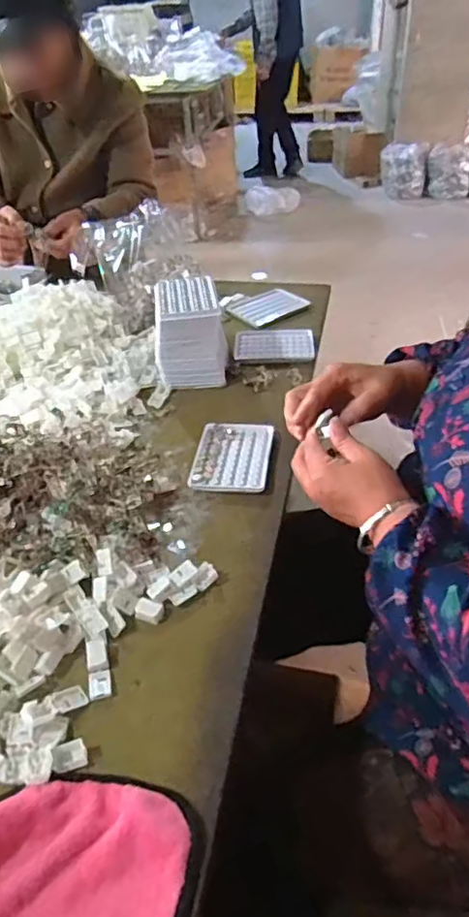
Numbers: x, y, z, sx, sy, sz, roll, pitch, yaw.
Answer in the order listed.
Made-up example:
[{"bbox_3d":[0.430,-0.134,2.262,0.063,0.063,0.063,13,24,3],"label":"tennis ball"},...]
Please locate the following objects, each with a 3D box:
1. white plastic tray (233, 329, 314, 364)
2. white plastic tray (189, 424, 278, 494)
[{"bbox_3d":[0.066,-0.186,0.989,0.130,0.016,0.091,-1,40,3],"label":"white plastic tray"},{"bbox_3d":[-0.002,-0.004,0.776,0.097,0.011,0.129,3,40,7],"label":"white plastic tray"}]

